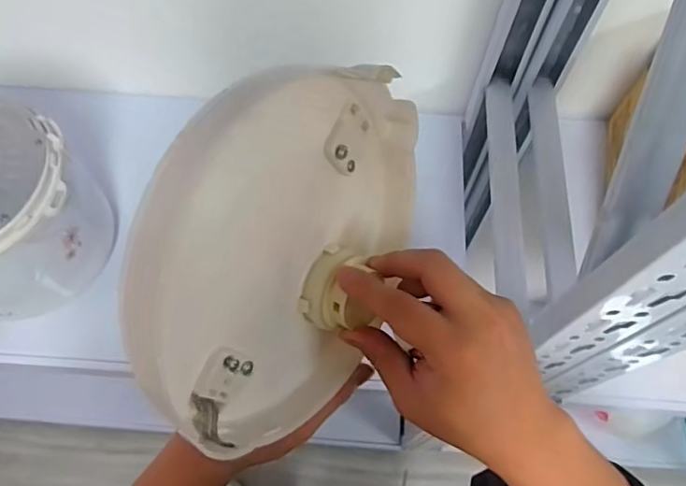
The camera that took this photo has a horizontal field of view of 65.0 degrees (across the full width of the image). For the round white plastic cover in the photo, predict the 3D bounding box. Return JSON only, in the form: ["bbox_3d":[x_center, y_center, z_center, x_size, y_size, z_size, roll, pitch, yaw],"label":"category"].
[{"bbox_3d":[-0.021,0.006,0.301,0.024,0.203,0.205,21,48,29],"label":"round white plastic cover"}]

